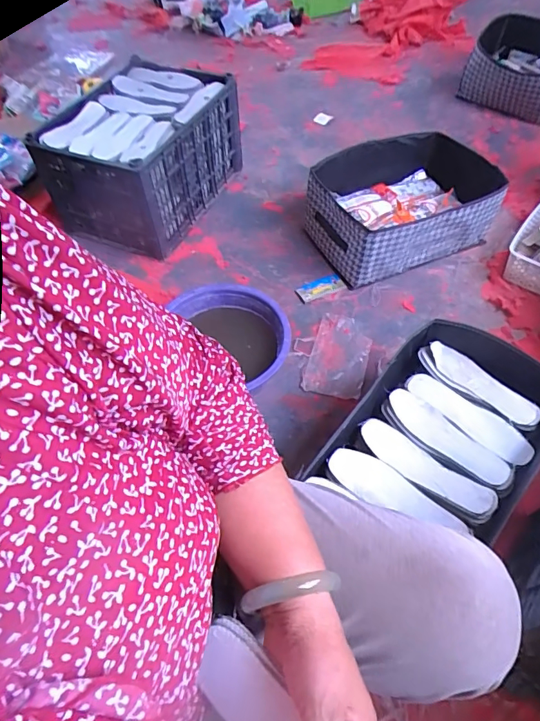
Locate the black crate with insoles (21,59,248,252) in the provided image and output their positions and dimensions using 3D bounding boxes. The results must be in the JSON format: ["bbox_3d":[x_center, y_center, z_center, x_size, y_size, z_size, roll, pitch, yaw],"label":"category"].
[{"bbox_3d":[-0.352,-0.609,1.356,0.359,0.287,0.533,16,57,13],"label":"black crate with insoles"}]

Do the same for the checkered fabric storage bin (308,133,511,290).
[{"bbox_3d":[0.352,-0.412,1.212,0.457,0.183,0.341,-21,57,-12],"label":"checkered fabric storage bin"}]

